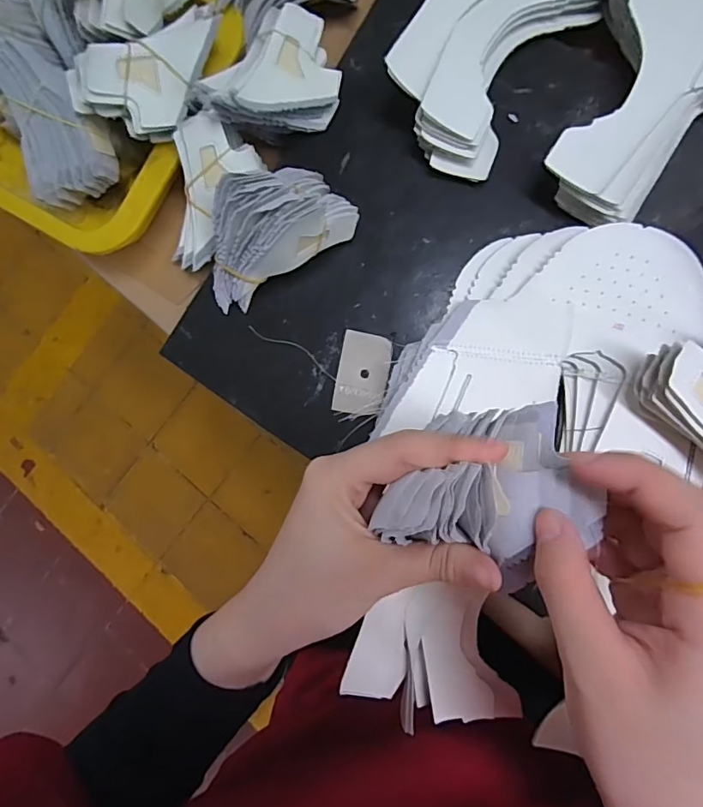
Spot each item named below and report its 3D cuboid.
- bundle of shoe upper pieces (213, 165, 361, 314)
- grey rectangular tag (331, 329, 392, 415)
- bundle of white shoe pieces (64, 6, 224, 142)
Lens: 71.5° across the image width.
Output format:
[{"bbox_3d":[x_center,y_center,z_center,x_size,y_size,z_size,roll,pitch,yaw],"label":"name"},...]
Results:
[{"bbox_3d":[-0.053,-0.107,0.297,0.100,0.053,0.053,-32,86,5],"label":"bundle of shoe upper pieces"},{"bbox_3d":[0.008,-0.019,0.312,0.032,0.004,0.051,9,90,7],"label":"grey rectangular tag"},{"bbox_3d":[-0.120,-0.201,0.301,0.094,0.024,0.053,-43,120,-11],"label":"bundle of white shoe pieces"}]

